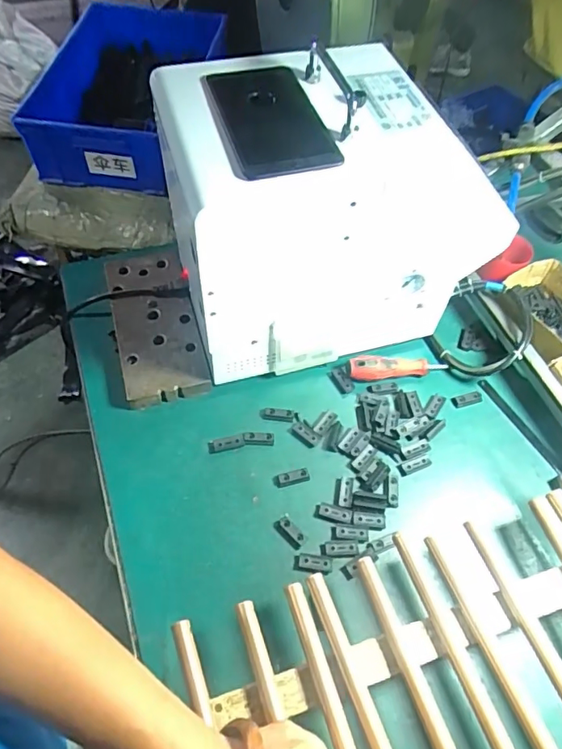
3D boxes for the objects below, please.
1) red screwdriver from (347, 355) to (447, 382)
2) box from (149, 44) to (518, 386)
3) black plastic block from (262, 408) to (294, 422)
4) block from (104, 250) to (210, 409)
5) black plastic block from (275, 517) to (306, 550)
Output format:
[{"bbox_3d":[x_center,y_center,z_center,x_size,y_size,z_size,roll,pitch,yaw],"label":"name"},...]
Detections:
[{"bbox_3d":[0.148,-0.008,0.648,0.125,0.028,0.023,-2,58,-4],"label":"red screwdriver"},{"bbox_3d":[0.054,-0.178,0.600,0.324,0.306,0.220,-15,60,-11],"label":"box"},{"bbox_3d":[-0.004,0.049,0.626,0.037,0.005,0.016,5,58,1],"label":"black plastic block"},{"bbox_3d":[-0.163,-0.068,0.681,0.110,0.036,0.232,-13,60,-10],"label":"block"},{"bbox_3d":[0.010,0.166,0.546,0.018,0.005,0.035,-37,67,-22],"label":"black plastic block"}]

